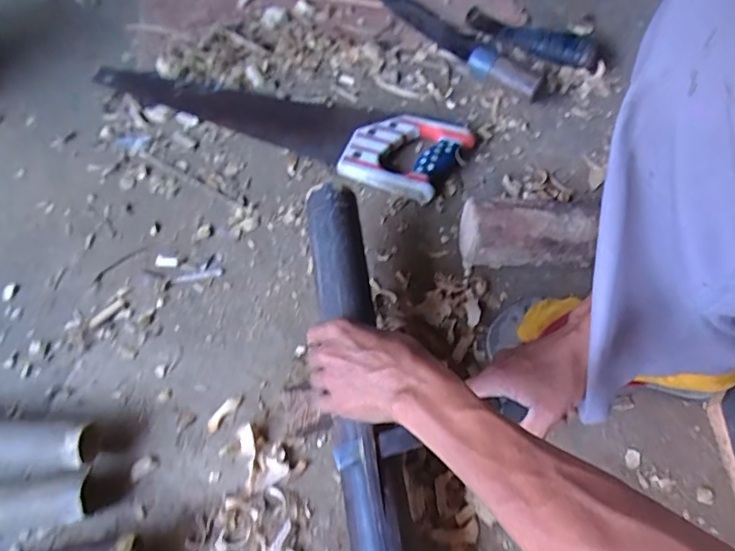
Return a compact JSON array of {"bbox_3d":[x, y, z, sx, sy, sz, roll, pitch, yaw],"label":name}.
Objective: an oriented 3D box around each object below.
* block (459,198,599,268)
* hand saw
[{"bbox_3d":[0.175,-0.044,0.564,0.137,0.074,0.064,1,65,1],"label":"block"},{"bbox_3d":[-0.130,-0.231,0.698,0.537,0.037,0.133,23,67,11],"label":"hand saw"}]

